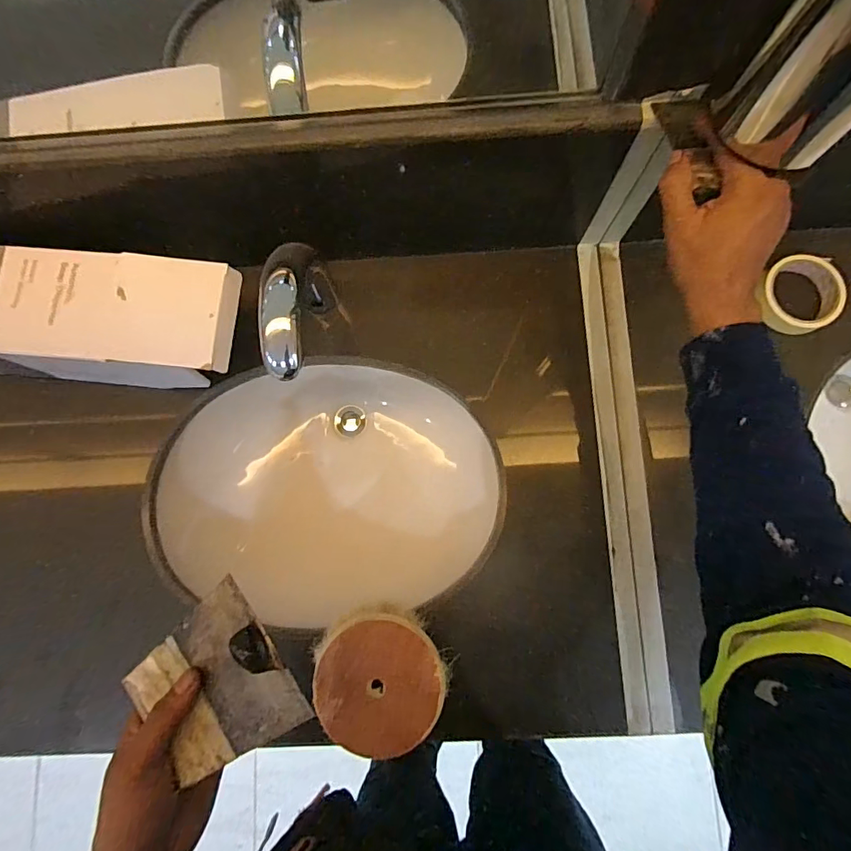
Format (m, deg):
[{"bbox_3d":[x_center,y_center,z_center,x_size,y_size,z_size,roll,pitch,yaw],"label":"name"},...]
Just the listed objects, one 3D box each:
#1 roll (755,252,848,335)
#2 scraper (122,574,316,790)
[{"bbox_3d":[0.456,-0.158,0.572,0.093,0.039,0.092,0,81,2],"label":"roll"},{"bbox_3d":[-0.144,0.181,0.322,0.092,0.013,0.105,-40,82,-4],"label":"scraper"}]

